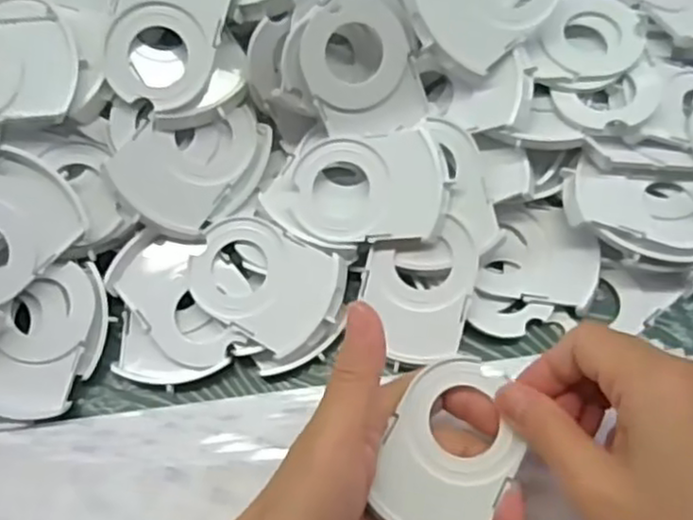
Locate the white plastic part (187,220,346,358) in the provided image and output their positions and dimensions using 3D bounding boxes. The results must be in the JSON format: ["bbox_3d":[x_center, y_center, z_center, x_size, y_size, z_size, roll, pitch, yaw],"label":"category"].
[{"bbox_3d":[-0.042,0.012,0.363,0.076,0.008,0.055,25,86,15],"label":"white plastic part"}]

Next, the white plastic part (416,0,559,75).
[{"bbox_3d":[0.073,-0.134,0.357,0.078,0.007,0.054,-43,98,-5],"label":"white plastic part"}]

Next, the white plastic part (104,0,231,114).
[{"bbox_3d":[-0.089,-0.113,0.352,0.054,0.006,0.075,16,95,-2],"label":"white plastic part"}]

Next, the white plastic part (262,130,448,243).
[{"bbox_3d":[0.004,-0.036,0.366,0.093,0.014,0.056,1,80,13],"label":"white plastic part"}]

